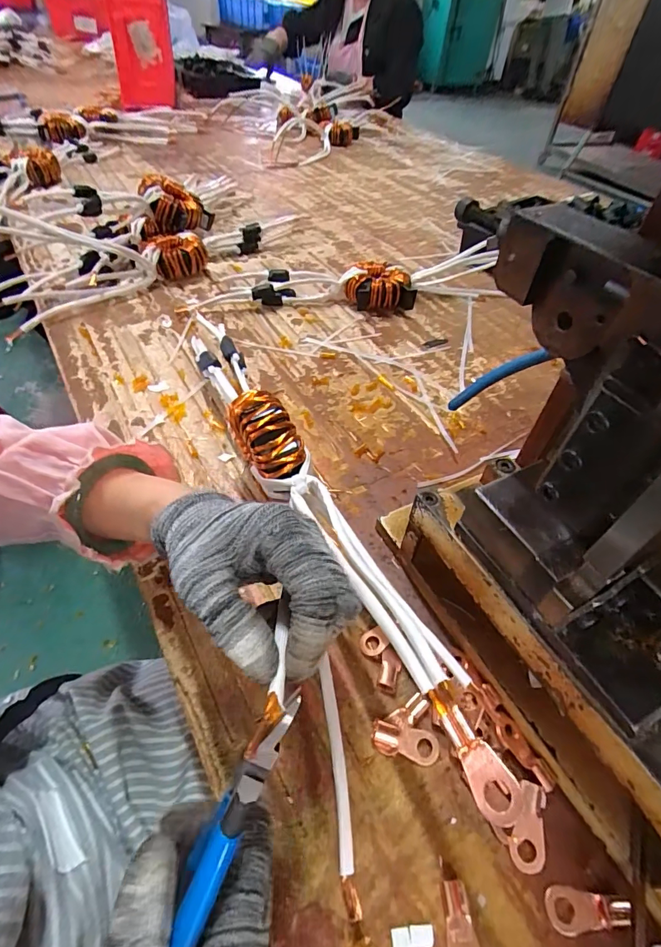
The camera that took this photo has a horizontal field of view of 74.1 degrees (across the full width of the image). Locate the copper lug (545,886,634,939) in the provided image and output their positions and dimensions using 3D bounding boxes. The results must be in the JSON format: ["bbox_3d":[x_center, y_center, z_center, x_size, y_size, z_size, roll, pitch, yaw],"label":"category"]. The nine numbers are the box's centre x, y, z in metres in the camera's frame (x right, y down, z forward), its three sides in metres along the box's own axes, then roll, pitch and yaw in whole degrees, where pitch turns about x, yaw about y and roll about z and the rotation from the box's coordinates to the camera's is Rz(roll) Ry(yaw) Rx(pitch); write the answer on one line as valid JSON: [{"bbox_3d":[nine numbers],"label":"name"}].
[{"bbox_3d":[0.135,0.228,0.227,0.041,0.008,0.018,5,49,1],"label":"copper lug"}]

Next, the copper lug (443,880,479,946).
[{"bbox_3d":[0.066,0.233,0.219,0.017,0.008,0.042,-2,49,-5],"label":"copper lug"}]

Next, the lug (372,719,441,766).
[{"bbox_3d":[0.047,0.168,0.274,0.041,0.010,0.017,11,50,6],"label":"lug"}]

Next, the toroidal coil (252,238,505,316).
[{"bbox_3d":[0.076,-0.279,0.636,0.372,0.059,0.086,-6,50,-8],"label":"toroidal coil"}]

